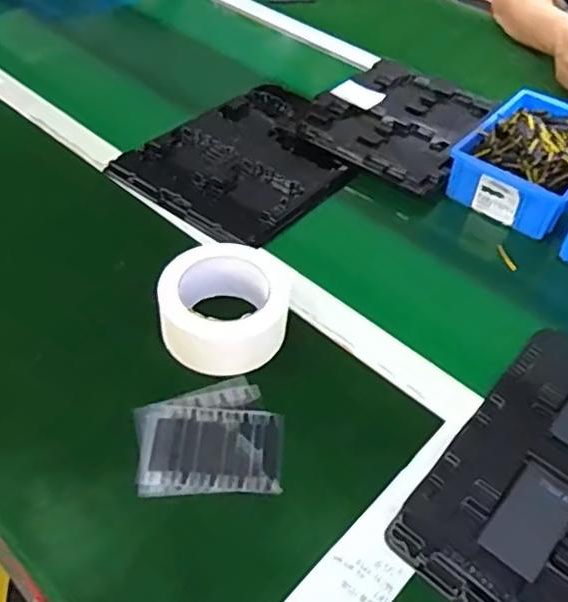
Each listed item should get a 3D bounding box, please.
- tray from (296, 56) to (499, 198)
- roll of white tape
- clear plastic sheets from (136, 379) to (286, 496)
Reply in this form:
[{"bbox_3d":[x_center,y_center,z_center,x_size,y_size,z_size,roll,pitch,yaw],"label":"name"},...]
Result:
[{"bbox_3d":[0.153,-0.245,0.828,0.195,0.018,0.273,28,48,13],"label":"tray"},{"bbox_3d":[-0.052,0.003,0.554,0.112,0.052,0.119,3,47,-3],"label":"roll of white tape"},{"bbox_3d":[-0.059,0.107,0.496,0.111,0.006,0.100,0,47,-5],"label":"clear plastic sheets"}]

